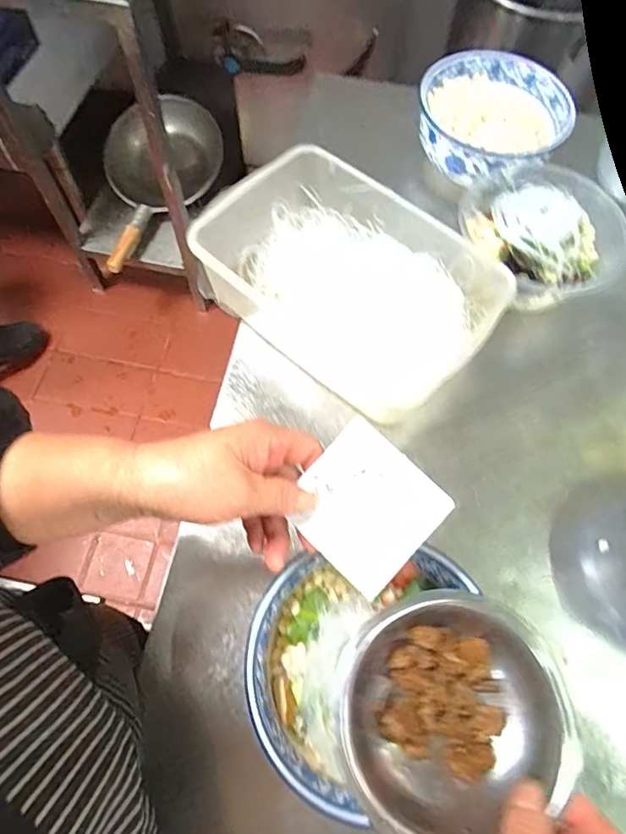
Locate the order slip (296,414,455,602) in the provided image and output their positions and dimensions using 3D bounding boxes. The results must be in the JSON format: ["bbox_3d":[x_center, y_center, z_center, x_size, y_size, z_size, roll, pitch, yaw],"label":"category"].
[{"bbox_3d":[0.032,0.054,0.305,0.079,0.005,0.078,43,87,5],"label":"order slip"}]

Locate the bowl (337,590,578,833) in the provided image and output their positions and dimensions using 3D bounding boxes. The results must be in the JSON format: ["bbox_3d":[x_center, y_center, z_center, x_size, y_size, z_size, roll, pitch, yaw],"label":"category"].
[{"bbox_3d":[0.081,0.177,0.299,0.121,0.052,0.128,1,66,-2],"label":"bowl"}]

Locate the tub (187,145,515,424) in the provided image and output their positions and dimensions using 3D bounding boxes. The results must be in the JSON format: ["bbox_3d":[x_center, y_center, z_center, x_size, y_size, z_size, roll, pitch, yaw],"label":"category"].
[{"bbox_3d":[0.034,-0.145,0.510,0.291,0.082,0.182,36,70,13],"label":"tub"}]

